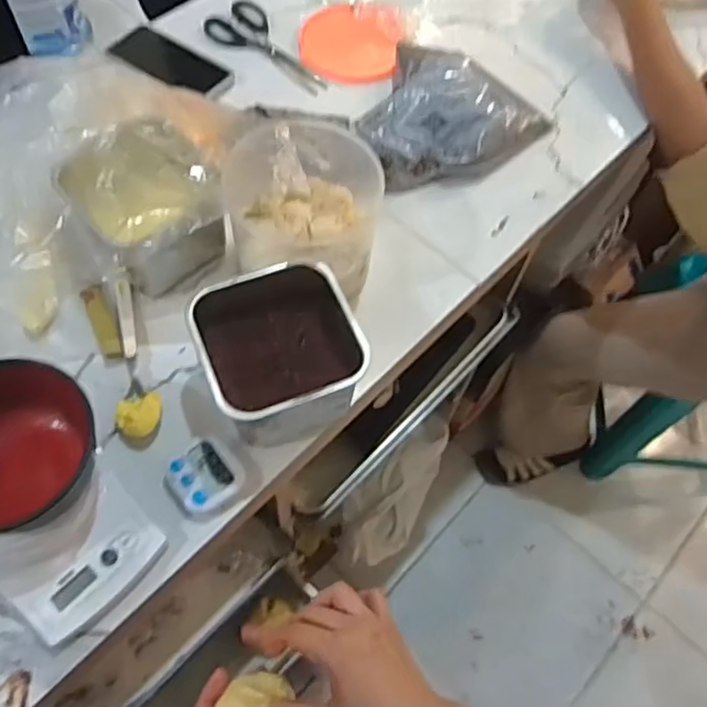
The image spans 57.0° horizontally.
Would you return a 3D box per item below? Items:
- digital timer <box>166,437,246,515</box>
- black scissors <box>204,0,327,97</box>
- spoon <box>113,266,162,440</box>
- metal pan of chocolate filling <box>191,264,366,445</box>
[{"bbox_3d":[-0.137,0.114,0.598,0.063,0.017,0.060,40,67,16],"label":"digital timer"},{"bbox_3d":[-0.119,-0.414,0.894,0.083,0.016,0.205,-36,70,-20],"label":"black scissors"},{"bbox_3d":[-0.223,-0.006,0.646,0.039,0.024,0.192,-13,64,-10],"label":"spoon"},{"bbox_3d":[-0.072,0.001,0.614,0.133,0.110,0.137,-20,65,-14],"label":"metal pan of chocolate filling"}]

